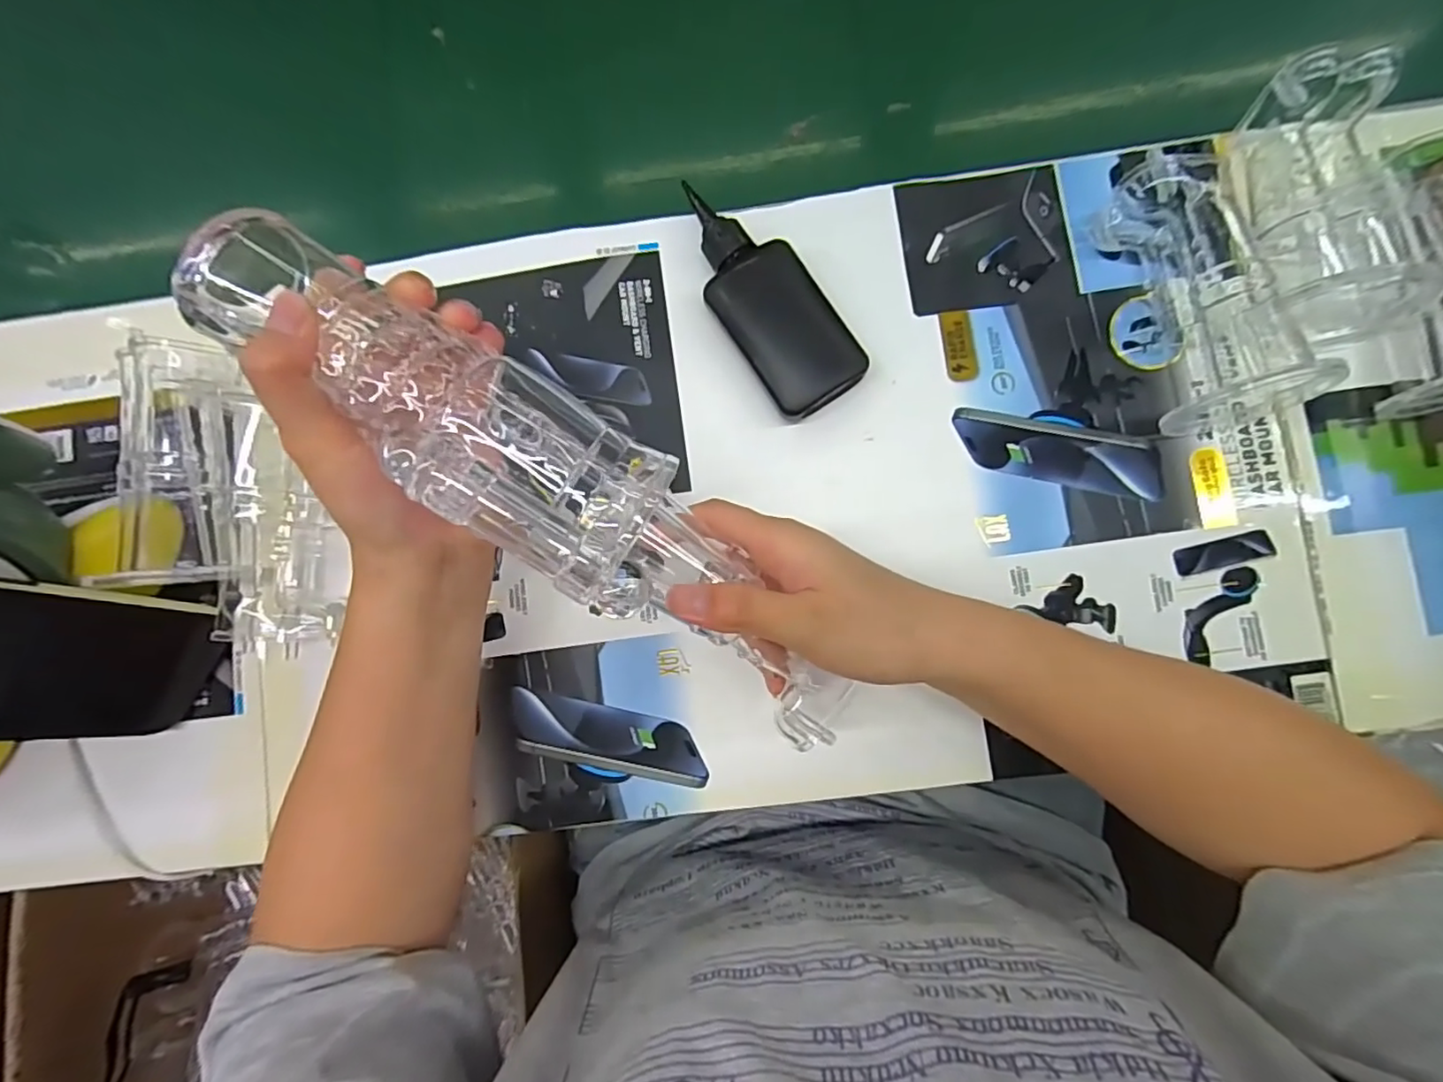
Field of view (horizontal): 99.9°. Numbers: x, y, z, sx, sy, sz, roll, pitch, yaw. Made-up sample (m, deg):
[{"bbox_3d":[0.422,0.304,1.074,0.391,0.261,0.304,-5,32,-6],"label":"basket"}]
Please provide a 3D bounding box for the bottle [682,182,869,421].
[{"bbox_3d":[0.024,-0.135,0.334,0.055,0.027,0.136,-33,84,-1],"label":"bottle"}]

